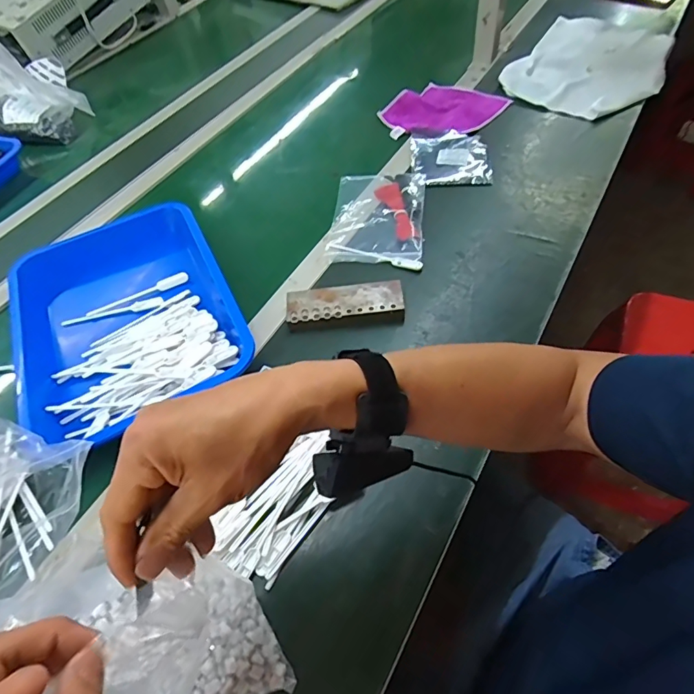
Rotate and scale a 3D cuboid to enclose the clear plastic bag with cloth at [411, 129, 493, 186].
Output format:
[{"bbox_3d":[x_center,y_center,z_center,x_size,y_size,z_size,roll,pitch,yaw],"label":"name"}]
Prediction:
[{"bbox_3d":[0.173,-0.315,0.774,0.123,0.019,0.126,-1,54,5],"label":"clear plastic bag with cloth"}]

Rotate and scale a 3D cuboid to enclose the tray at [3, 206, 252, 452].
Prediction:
[{"bbox_3d":[-0.297,-0.041,0.630,0.281,0.059,0.363,-23,56,-11],"label":"tray"}]

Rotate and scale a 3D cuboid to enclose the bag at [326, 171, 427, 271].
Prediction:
[{"bbox_3d":[0.047,-0.200,0.708,0.138,0.010,0.201,2,55,7],"label":"bag"}]

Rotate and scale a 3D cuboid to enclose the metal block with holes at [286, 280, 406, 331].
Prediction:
[{"bbox_3d":[-0.002,-0.054,0.607,0.150,0.024,0.060,-4,54,3],"label":"metal block with holes"}]

